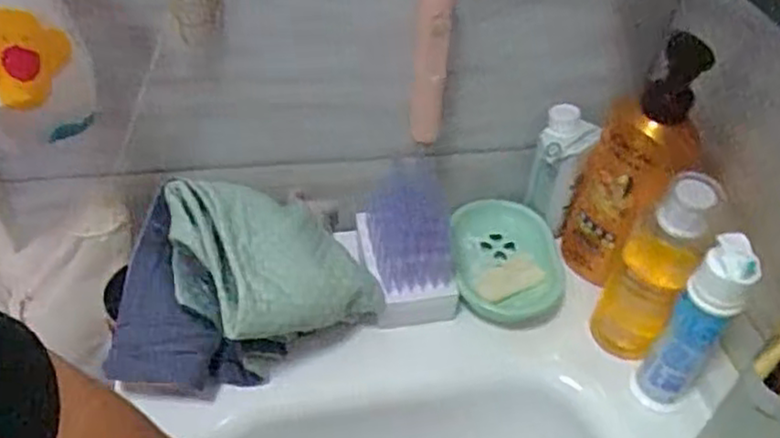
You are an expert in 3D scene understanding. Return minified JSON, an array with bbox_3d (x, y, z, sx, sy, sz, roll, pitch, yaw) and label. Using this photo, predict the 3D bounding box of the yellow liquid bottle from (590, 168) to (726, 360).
[{"bbox_3d":[0.208,0.043,0.553,0.057,0.175,0.046,29,49,22],"label":"yellow liquid bottle"}]

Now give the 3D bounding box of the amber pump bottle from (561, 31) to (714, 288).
[{"bbox_3d":[0.204,-0.035,0.590,0.079,0.231,0.076,20,46,15],"label":"amber pump bottle"}]

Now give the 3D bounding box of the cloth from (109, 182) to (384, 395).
[{"bbox_3d":[-0.121,0.046,0.562,0.195,0.105,0.143,-19,49,-23],"label":"cloth"}]

